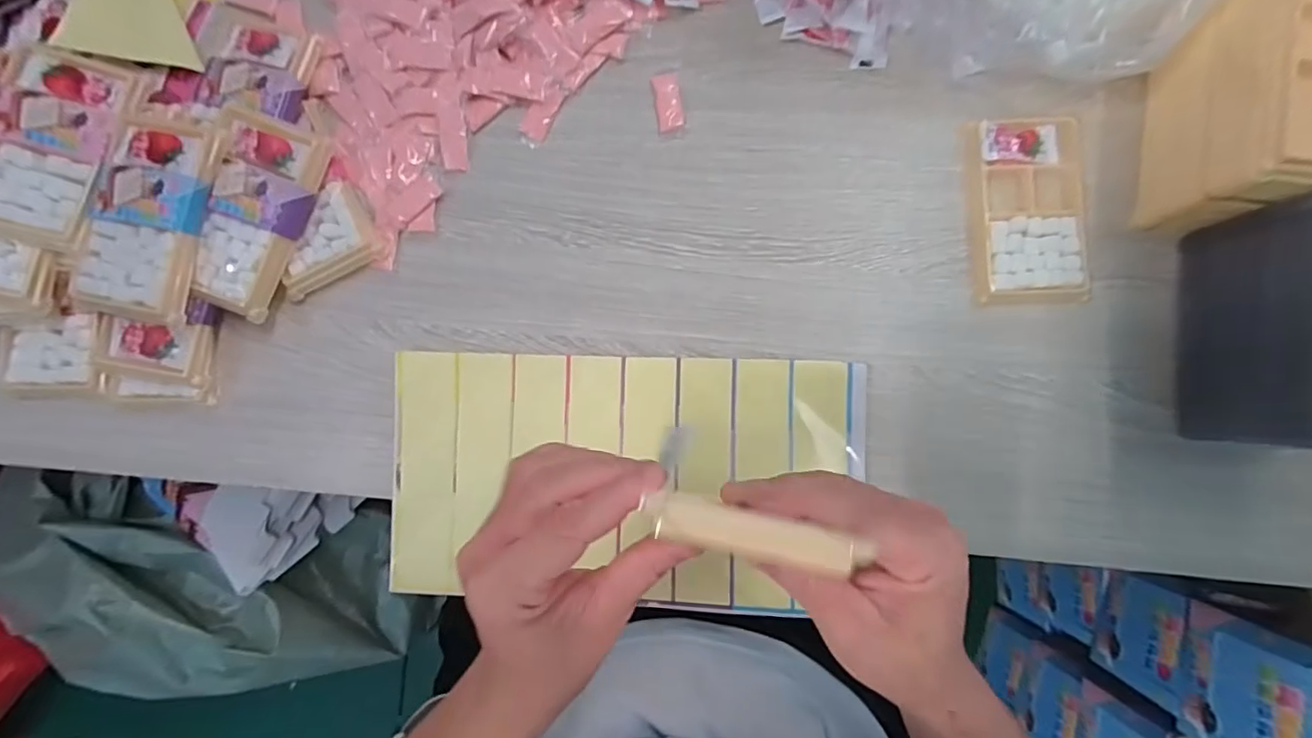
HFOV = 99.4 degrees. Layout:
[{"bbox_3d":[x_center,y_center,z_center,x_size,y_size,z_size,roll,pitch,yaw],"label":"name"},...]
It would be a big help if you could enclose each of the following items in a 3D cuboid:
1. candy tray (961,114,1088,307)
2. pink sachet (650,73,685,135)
[{"bbox_3d":[0.266,-0.114,0.397,0.079,0.013,0.132,-2,85,2],"label":"candy tray"},{"bbox_3d":[0.009,-0.201,0.417,0.020,0.004,0.044,-8,84,1],"label":"pink sachet"}]

